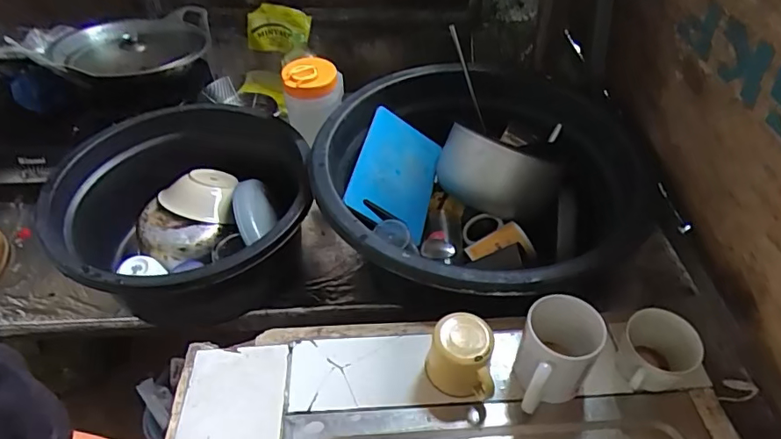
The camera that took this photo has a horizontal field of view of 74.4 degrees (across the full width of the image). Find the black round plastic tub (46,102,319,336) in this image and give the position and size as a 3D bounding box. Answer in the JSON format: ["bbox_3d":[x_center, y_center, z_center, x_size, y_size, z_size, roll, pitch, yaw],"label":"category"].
[{"bbox_3d":[-0.349,0.010,0.890,0.401,0.213,0.401,0,45,0],"label":"black round plastic tub"}]

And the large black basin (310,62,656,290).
[{"bbox_3d":[0.157,-0.058,0.859,0.533,0.162,0.494,0,45,0],"label":"large black basin"}]

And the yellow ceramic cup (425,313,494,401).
[{"bbox_3d":[0.079,0.156,0.584,0.067,0.081,0.069,0,45,0],"label":"yellow ceramic cup"}]

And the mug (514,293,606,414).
[{"bbox_3d":[0.176,0.156,0.563,0.075,0.115,0.105,22,49,21],"label":"mug"}]

